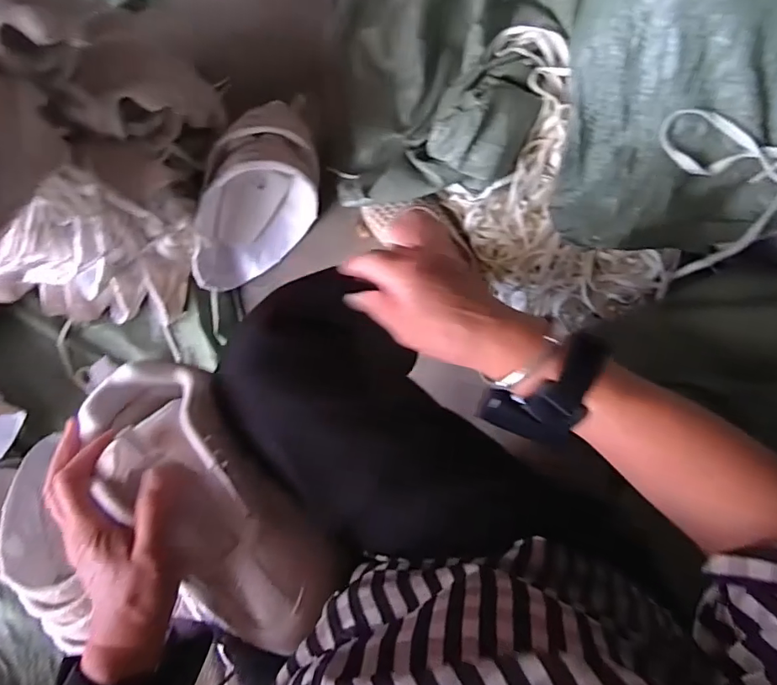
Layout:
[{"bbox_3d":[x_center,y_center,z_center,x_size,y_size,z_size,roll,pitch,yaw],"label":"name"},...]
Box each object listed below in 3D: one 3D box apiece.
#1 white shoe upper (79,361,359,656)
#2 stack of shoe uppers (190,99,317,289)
[{"bbox_3d":[-0.134,0.120,0.377,0.104,0.072,0.229,-36,93,7],"label":"white shoe upper"},{"bbox_3d":[-0.181,-0.201,0.731,0.129,0.123,0.279,18,94,8],"label":"stack of shoe uppers"}]

